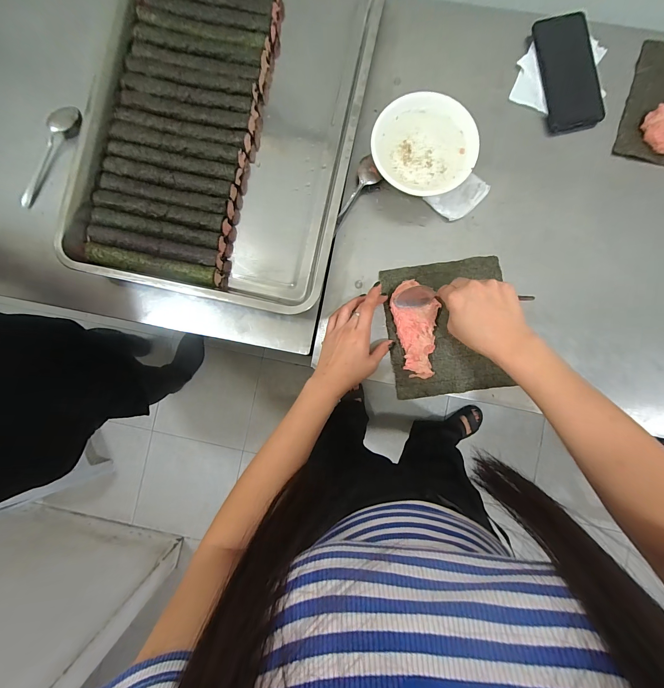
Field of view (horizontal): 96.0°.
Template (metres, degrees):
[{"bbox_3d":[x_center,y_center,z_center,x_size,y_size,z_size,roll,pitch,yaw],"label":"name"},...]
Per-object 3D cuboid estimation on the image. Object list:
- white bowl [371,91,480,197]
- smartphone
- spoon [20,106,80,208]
[{"bbox_3d":[0.131,-0.282,0.436,0.141,0.044,0.133,0,89,3],"label":"white bowl"},{"bbox_3d":[0.355,-0.402,0.445,0.078,0.012,0.160,-12,96,4],"label":"smartphone"},{"bbox_3d":[-0.446,-0.296,0.469,0.034,0.014,0.172,24,89,3],"label":"spoon"}]

